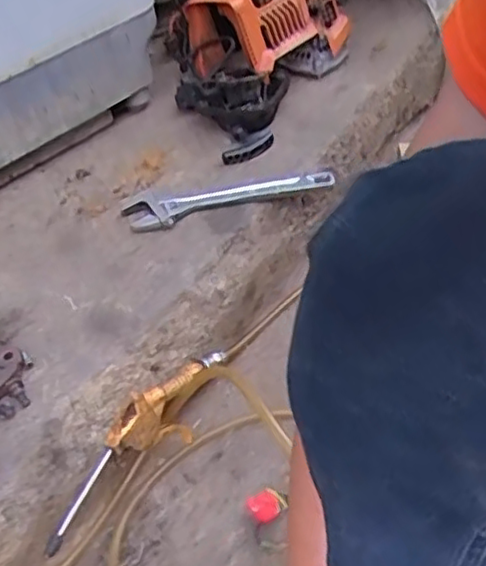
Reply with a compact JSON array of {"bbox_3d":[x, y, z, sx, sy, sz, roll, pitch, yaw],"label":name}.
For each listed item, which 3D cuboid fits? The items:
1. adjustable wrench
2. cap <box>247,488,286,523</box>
[{"bbox_3d":[-0.018,-0.100,0.791,0.251,0.019,0.066,-9,43,3],"label":"adjustable wrench"},{"bbox_3d":[0.023,0.215,0.642,0.031,0.025,0.026,-24,44,-12],"label":"cap"}]

